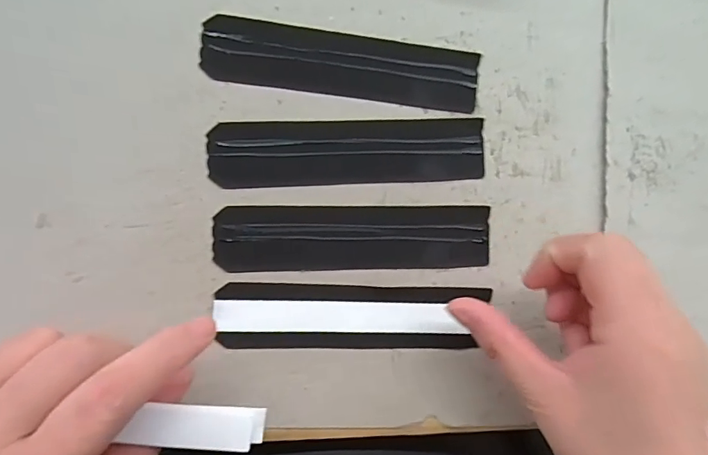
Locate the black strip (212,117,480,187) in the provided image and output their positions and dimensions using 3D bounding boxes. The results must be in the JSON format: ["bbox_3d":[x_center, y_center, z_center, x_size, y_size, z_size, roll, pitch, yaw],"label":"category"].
[{"bbox_3d":[-0.001,-0.038,0.250,0.138,0.005,0.033,-3,90,-9],"label":"black strip"}]

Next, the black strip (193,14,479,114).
[{"bbox_3d":[-0.004,-0.082,0.247,0.138,0.004,0.032,5,88,-9],"label":"black strip"}]

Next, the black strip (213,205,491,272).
[{"bbox_3d":[0.002,0.005,0.247,0.138,0.004,0.032,0,89,-9],"label":"black strip"}]

